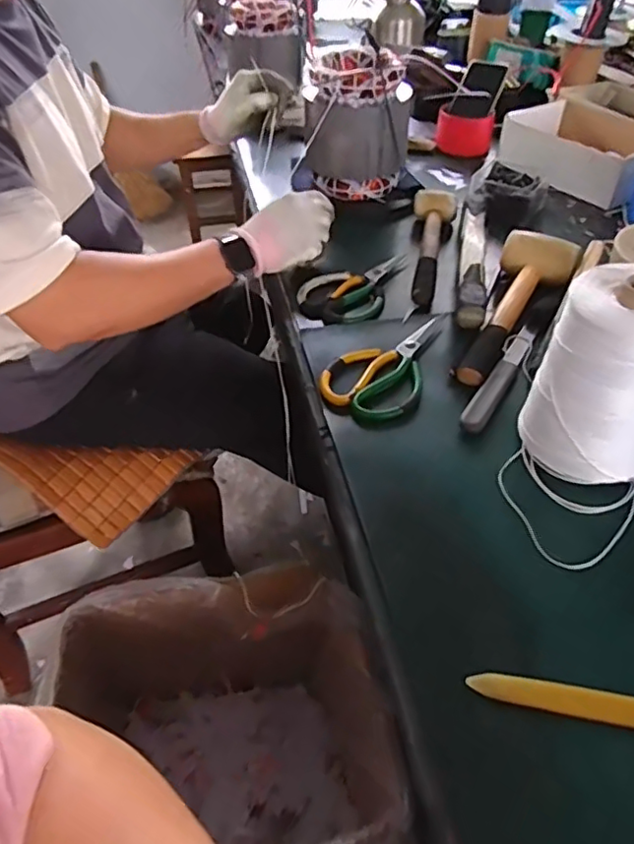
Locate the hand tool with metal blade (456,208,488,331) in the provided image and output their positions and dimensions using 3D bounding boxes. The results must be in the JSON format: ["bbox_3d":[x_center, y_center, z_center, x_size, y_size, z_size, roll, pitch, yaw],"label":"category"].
[{"bbox_3d":[0.201,-0.212,0.775,0.031,0.031,0.269,8,44,9],"label":"hand tool with metal blade"}]

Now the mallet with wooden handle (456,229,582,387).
[{"bbox_3d":[0.229,-0.134,0.699,0.086,0.052,0.278,19,47,19],"label":"mallet with wooden handle"}]

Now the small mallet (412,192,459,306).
[{"bbox_3d":[0.155,-0.247,0.825,0.063,0.038,0.259,8,44,9],"label":"small mallet"}]

